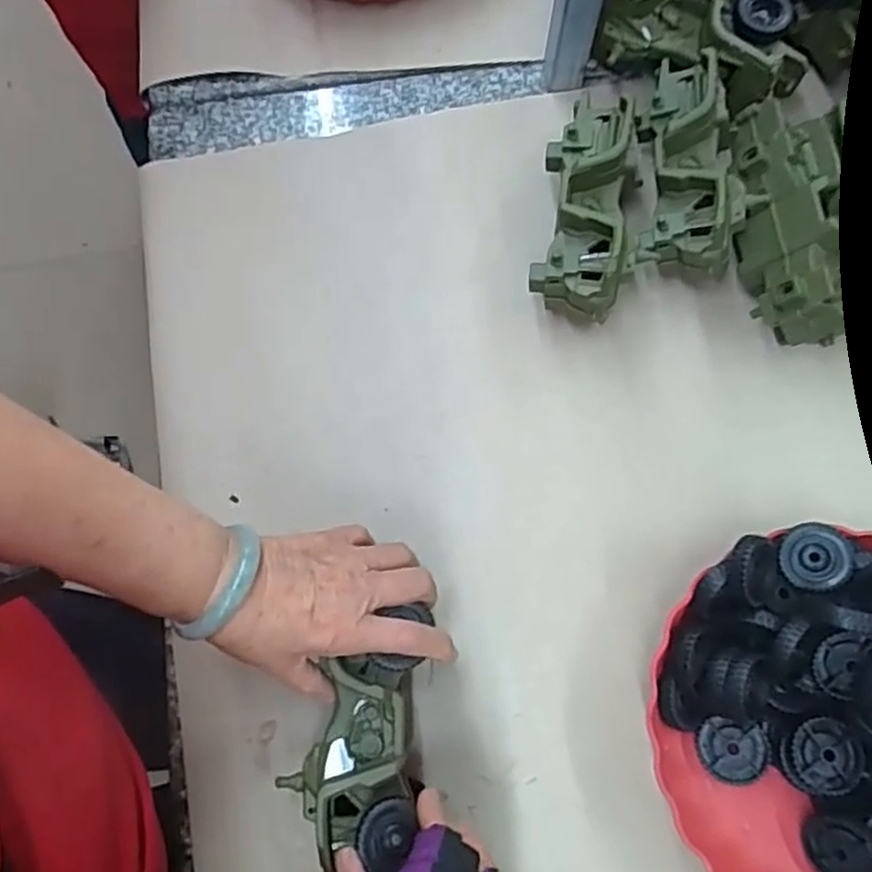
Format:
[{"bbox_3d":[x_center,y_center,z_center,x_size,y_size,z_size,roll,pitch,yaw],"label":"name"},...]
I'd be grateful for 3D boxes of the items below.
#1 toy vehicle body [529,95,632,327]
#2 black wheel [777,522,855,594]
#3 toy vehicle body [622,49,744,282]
[{"bbox_3d":[0.114,-0.174,0.554,0.066,0.080,0.177,9,73,4],"label":"toy vehicle body"},{"bbox_3d":[0.243,0.077,0.462,0.042,0.017,0.042,-1,88,16],"label":"black wheel"},{"bbox_3d":[0.198,-0.208,0.563,0.083,0.082,0.185,11,73,5],"label":"toy vehicle body"}]

